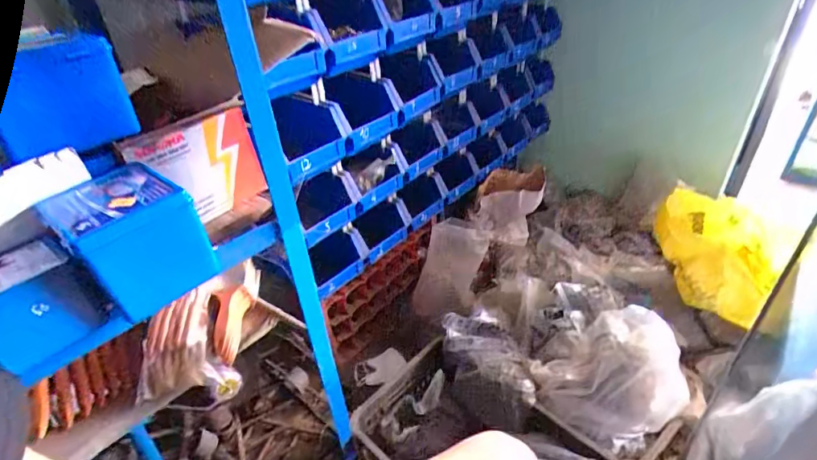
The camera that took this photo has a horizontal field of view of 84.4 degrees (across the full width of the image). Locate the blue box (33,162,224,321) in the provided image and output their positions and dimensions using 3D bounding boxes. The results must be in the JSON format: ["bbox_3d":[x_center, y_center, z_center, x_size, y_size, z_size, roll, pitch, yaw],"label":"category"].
[{"bbox_3d":[-0.253,0.010,0.417,0.100,0.096,0.093,23,45,33],"label":"blue box"}]

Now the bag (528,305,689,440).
[{"bbox_3d":[0.358,0.253,0.836,0.211,0.153,0.217,-20,39,-19],"label":"bag"}]

